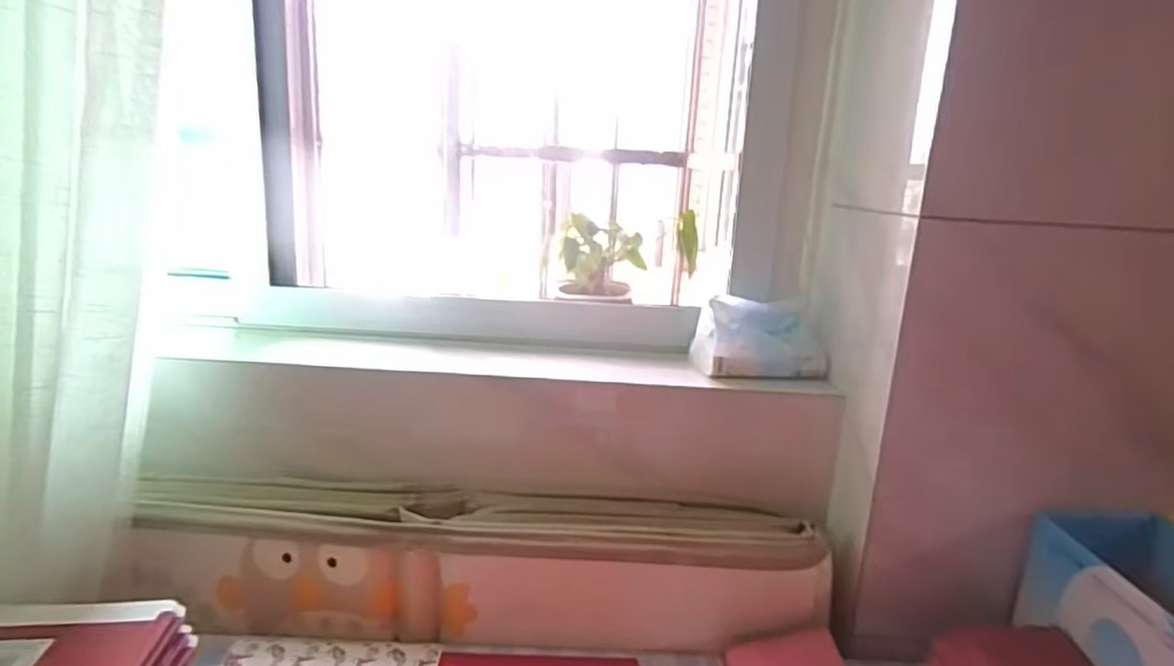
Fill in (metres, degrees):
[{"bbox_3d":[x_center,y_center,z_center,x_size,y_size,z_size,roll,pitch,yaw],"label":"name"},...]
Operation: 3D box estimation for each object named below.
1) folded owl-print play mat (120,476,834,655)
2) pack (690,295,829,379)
[{"bbox_3d":[-0.099,0.216,0.656,0.632,0.101,0.105,3,14,-2],"label":"folded owl-print play mat"},{"bbox_3d":[0.188,0.002,0.747,0.136,0.073,0.082,1,14,-7],"label":"pack"}]

